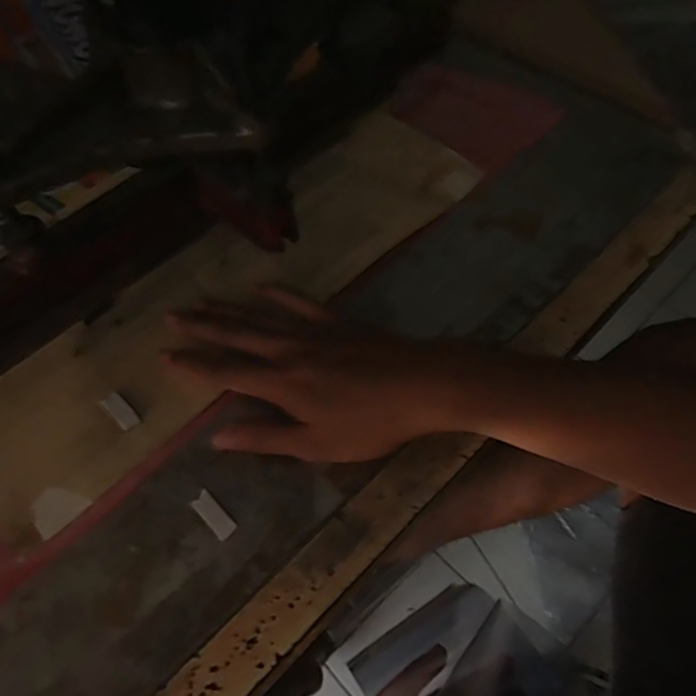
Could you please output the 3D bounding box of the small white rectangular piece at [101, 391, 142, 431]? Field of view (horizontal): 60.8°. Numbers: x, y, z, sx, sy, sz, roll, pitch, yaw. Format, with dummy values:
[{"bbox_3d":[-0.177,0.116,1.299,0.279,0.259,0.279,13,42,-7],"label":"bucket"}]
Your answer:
[{"bbox_3d":[-0.146,0.040,0.380,0.028,0.004,0.012,38,65,23],"label":"small white rectangular piece"}]

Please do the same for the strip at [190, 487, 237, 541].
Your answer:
[{"bbox_3d":[-0.078,0.097,0.347,0.013,0.005,0.030,-40,64,-22],"label":"strip"}]

